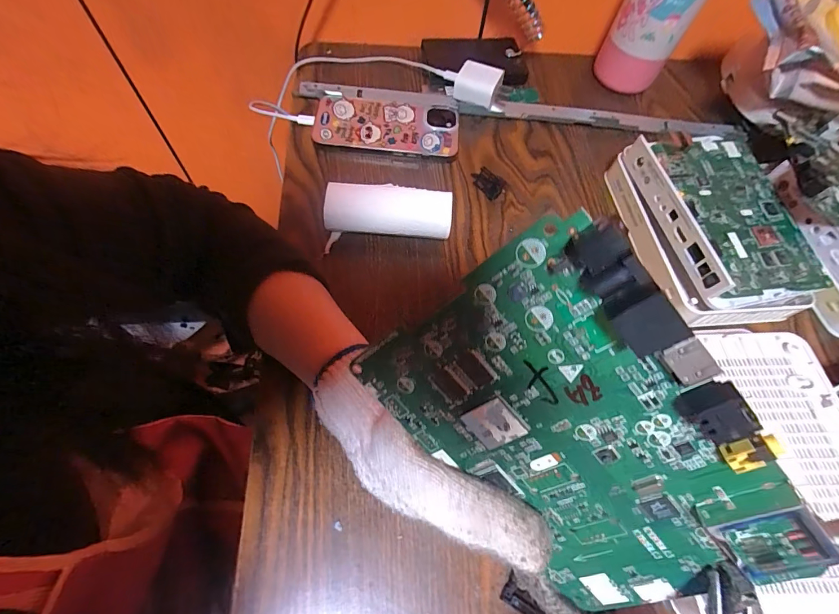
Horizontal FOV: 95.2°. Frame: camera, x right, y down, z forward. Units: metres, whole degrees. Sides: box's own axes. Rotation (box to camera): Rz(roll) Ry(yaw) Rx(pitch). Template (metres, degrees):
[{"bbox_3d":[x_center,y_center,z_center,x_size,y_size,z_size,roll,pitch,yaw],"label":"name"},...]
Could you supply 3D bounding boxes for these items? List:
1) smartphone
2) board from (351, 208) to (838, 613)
[{"bbox_3d":[-0.034,-0.191,0.401,0.148,0.010,0.068,8,76,-2],"label":"smartphone"},{"bbox_3d":[0.060,0.055,0.139,0.156,0.106,0.011,47,29,-8],"label":"board"}]

